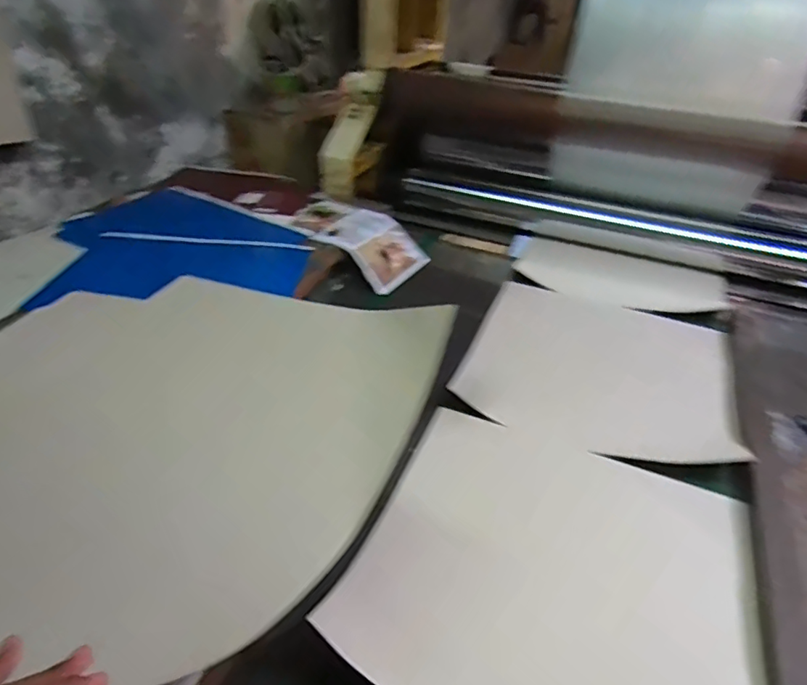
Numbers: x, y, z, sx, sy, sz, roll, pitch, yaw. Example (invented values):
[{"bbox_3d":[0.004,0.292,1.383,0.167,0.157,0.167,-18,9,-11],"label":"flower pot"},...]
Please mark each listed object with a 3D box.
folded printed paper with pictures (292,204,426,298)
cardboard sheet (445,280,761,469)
[{"bbox_3d":[-0.108,-0.245,1.235,0.312,0.055,0.200,34,47,9],"label":"folded printed paper with pictures"},{"bbox_3d":[0.344,0.026,0.979,0.426,0.035,0.455,16,39,14],"label":"cardboard sheet"}]

